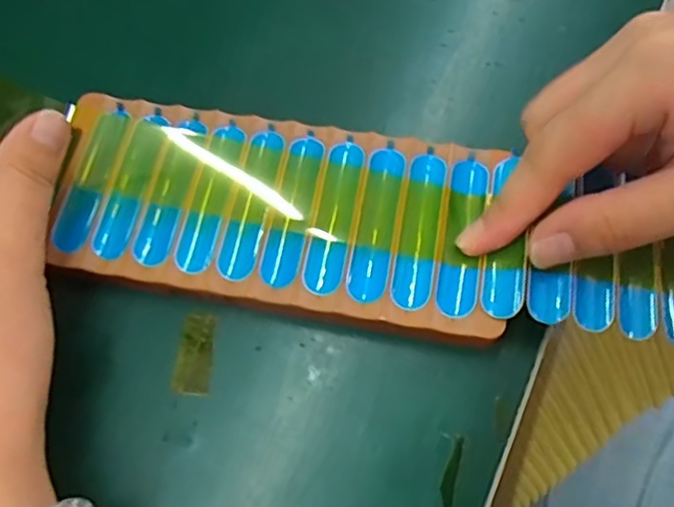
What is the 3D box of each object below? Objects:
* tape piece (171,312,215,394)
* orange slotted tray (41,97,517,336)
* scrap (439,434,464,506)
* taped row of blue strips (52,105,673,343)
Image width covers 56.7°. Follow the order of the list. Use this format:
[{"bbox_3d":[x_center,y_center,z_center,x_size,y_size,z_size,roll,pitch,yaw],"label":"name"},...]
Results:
[{"bbox_3d":[-0.051,0.035,0.224,0.013,0.004,0.029,5,67,4],"label":"tape piece"},{"bbox_3d":[-0.019,-0.018,0.228,0.168,0.015,0.073,12,68,5],"label":"orange slotted tray"},{"bbox_3d":[0.037,0.073,0.205,0.005,0.004,0.027,13,68,7],"label":"scrap"},{"bbox_3d":[0.014,-0.013,0.225,0.225,0.014,0.065,12,68,6],"label":"taped row of blue strips"}]

